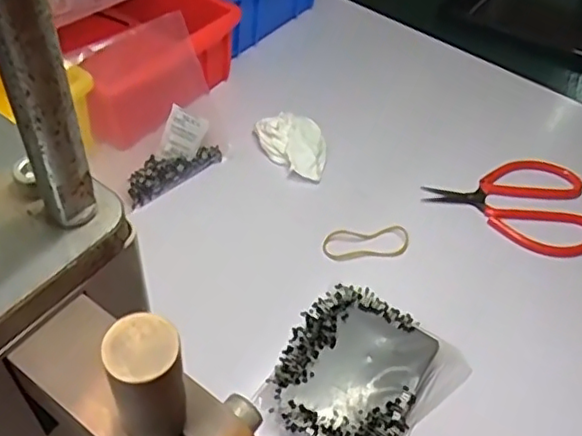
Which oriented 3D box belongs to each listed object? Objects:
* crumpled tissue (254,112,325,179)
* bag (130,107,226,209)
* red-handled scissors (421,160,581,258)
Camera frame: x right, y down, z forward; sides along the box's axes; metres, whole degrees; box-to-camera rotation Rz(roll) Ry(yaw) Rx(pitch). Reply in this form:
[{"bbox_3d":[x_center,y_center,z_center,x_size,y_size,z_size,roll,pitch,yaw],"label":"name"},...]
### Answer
[{"bbox_3d":[0.004,-0.053,0.434,0.038,0.019,0.059,-28,58,-26],"label":"crumpled tissue"},{"bbox_3d":[-0.081,-0.042,0.405,0.029,0.036,0.072,37,56,23],"label":"bag"},{"bbox_3d":[0.150,-0.010,0.422,0.109,0.009,0.079,4,50,-3],"label":"red-handled scissors"}]

